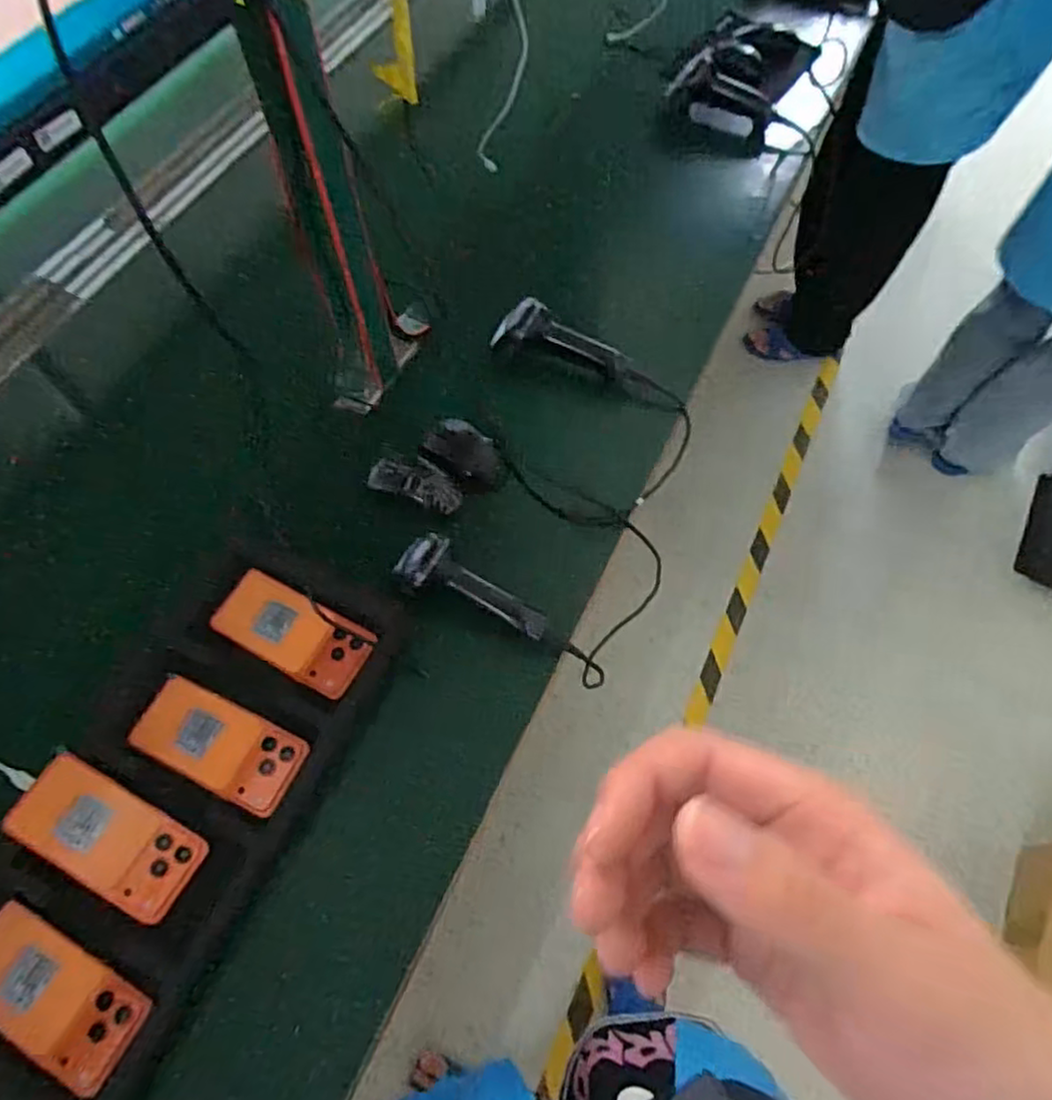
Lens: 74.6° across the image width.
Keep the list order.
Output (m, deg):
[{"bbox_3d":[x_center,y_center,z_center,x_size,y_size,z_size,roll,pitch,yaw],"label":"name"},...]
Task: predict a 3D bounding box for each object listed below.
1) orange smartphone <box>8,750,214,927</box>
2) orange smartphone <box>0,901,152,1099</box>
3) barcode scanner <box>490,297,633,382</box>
[{"bbox_3d":[-0.383,0.263,0.633,0.171,0.012,0.079,35,69,-1],"label":"orange smartphone"},{"bbox_3d":[-0.404,0.378,0.588,0.165,0.014,0.076,29,61,8],"label":"orange smartphone"},{"bbox_3d":[0.047,-0.263,0.864,0.175,0.055,0.059,17,66,9],"label":"barcode scanner"}]

